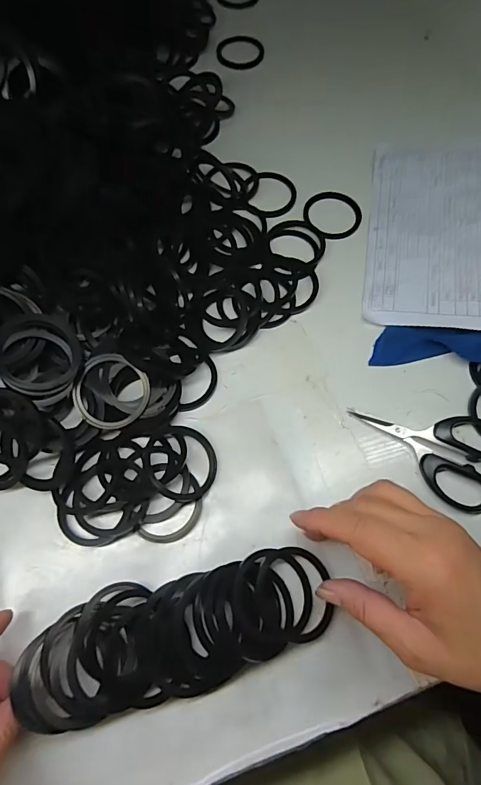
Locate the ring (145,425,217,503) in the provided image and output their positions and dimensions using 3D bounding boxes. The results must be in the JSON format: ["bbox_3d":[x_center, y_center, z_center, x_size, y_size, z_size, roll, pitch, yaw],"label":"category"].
[{"bbox_3d":[-0.044,0.051,0.313,0.053,0.009,0.058,11,61,-21],"label":"ring"}]

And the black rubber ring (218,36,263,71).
[{"bbox_3d":[0.001,-0.406,0.497,0.057,0.005,0.056,0,68,0],"label":"black rubber ring"}]

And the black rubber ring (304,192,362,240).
[{"bbox_3d":[0.091,-0.174,0.408,0.054,0.007,0.058,0,69,-1],"label":"black rubber ring"}]

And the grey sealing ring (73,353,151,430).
[{"bbox_3d":[-0.096,0.000,0.314,0.054,0.005,0.055,0,85,-3],"label":"grey sealing ring"}]

